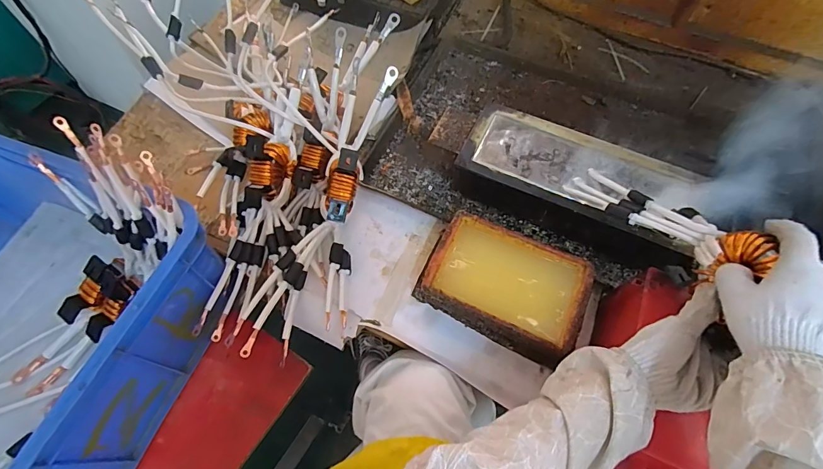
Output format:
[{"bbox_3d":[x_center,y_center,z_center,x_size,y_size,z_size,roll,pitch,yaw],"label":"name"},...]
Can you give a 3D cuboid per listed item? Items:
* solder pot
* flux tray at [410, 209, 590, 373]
[{"bbox_3d":[0.241,-0.075,0.614,0.327,0.090,0.136,24,65,11],"label":"solder pot"},{"bbox_3d":[0.126,0.069,0.551,0.202,0.062,0.136,26,65,12],"label":"flux tray"}]

